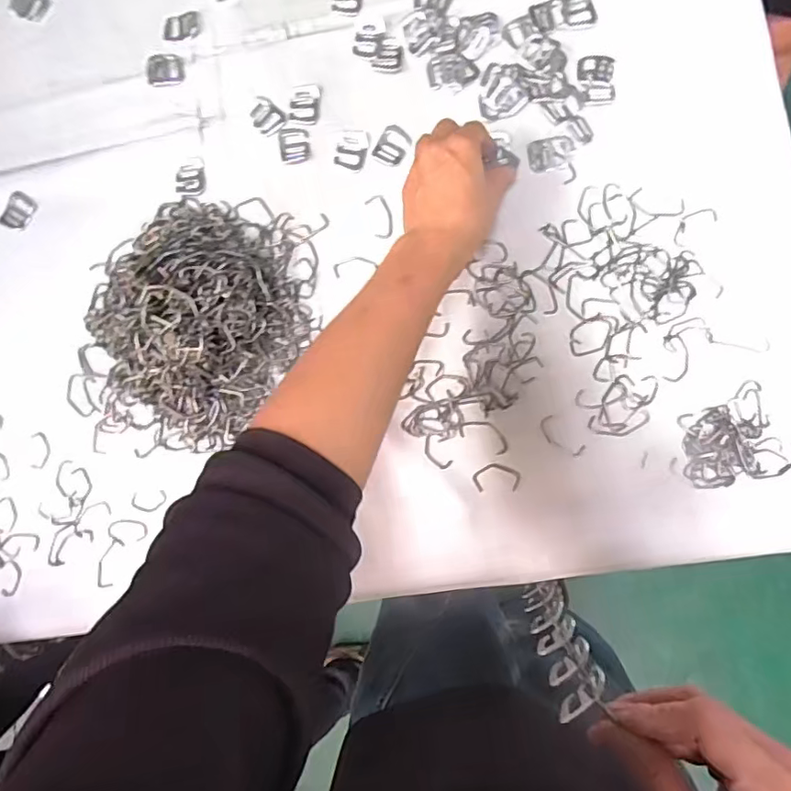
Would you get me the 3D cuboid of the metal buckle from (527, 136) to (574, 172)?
[{"bbox_3d":[0.126,-0.198,0.453,0.036,0.005,0.025,-12,83,6],"label":"metal buckle"}]

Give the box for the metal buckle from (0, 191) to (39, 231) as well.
[{"bbox_3d":[-0.345,-0.169,0.506,0.027,0.006,0.034,19,88,9],"label":"metal buckle"}]

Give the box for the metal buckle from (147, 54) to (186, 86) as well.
[{"bbox_3d":[-0.207,-0.294,0.500,0.033,0.005,0.028,-2,85,7],"label":"metal buckle"}]

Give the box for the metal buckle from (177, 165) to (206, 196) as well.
[{"bbox_3d":[-0.180,-0.189,0.489,0.025,0.004,0.028,1,85,8],"label":"metal buckle"}]

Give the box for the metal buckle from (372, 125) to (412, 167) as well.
[{"bbox_3d":[-0.002,-0.211,0.467,0.027,0.004,0.033,30,89,9],"label":"metal buckle"}]

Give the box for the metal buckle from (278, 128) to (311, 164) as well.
[{"bbox_3d":[-0.087,-0.216,0.478,0.027,0.004,0.032,-5,84,7],"label":"metal buckle"}]

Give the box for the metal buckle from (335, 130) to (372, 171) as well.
[{"bbox_3d":[-0.036,-0.209,0.472,0.027,0.004,0.033,14,87,9],"label":"metal buckle"}]

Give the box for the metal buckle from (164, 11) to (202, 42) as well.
[{"bbox_3d":[-0.194,-0.335,0.504,0.035,0.004,0.026,-16,83,6],"label":"metal buckle"}]

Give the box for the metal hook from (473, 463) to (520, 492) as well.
[{"bbox_3d":[0.080,0.064,0.436,0.036,0.004,0.021,-2,85,7],"label":"metal hook"}]

